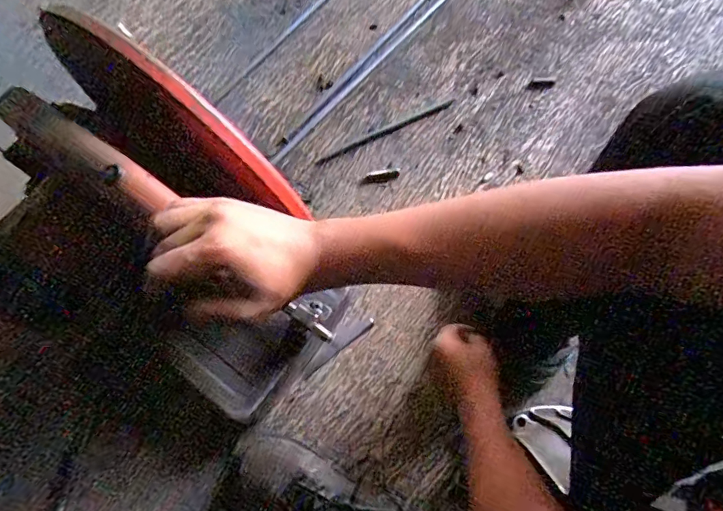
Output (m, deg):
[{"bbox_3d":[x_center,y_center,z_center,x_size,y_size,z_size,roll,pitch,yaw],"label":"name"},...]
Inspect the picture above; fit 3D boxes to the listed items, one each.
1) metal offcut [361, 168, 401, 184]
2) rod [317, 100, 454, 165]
[{"bbox_3d":[0.036,-0.143,0.781,0.072,0.011,0.025,-13,71,-6],"label":"metal offcut"},{"bbox_3d":[0.048,-0.227,0.809,0.282,0.010,0.013,-27,74,-10],"label":"rod"}]

